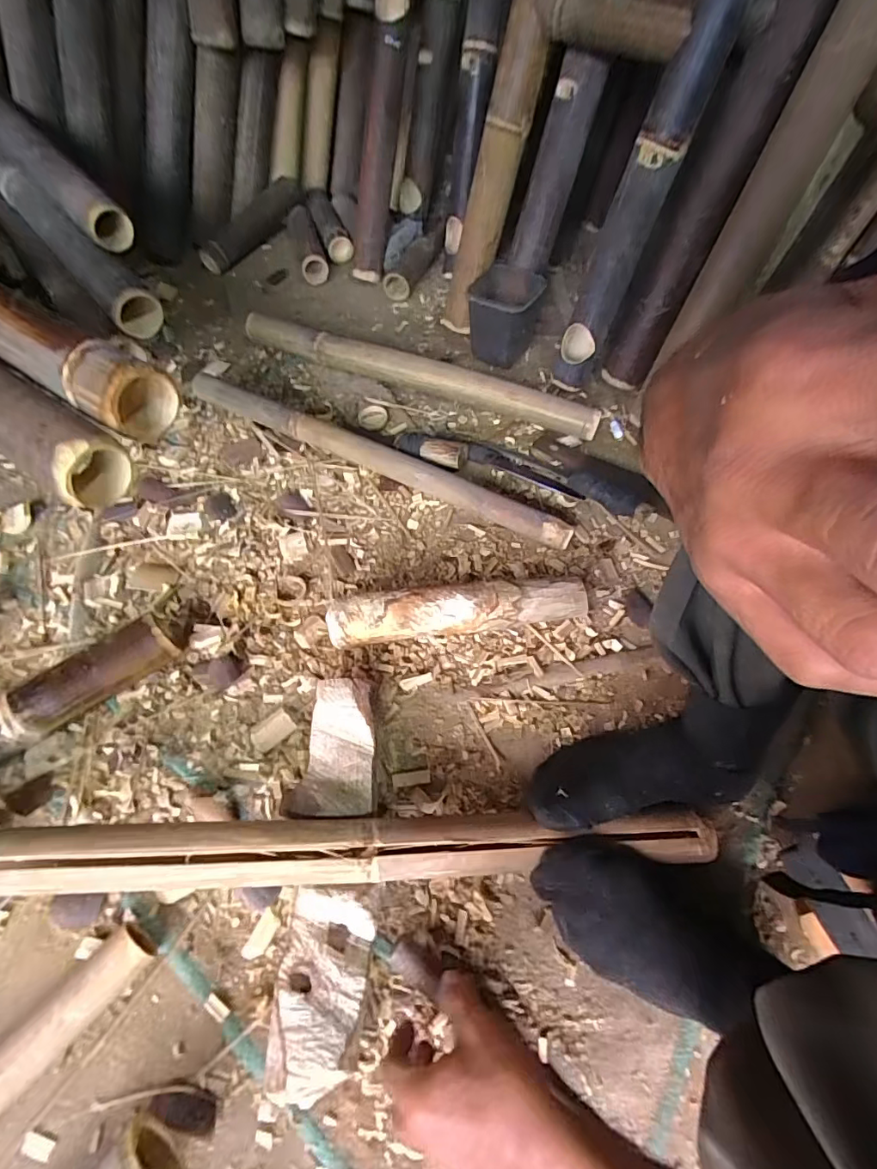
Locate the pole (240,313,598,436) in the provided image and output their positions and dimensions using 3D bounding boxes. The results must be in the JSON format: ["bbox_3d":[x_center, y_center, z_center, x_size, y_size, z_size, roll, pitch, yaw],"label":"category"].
[{"bbox_3d":[-0.046,-0.373,0.880,0.660,0.056,0.041,21,60,12],"label":"pole"}]

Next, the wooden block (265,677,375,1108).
[{"bbox_3d":[-0.102,0.259,0.477,0.080,0.066,0.322,-3,58,-3],"label":"wooden block"}]

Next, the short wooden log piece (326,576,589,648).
[{"bbox_3d":[0.026,0.035,0.619,0.313,0.064,0.054,-7,59,-5],"label":"short wooden log piece"}]

